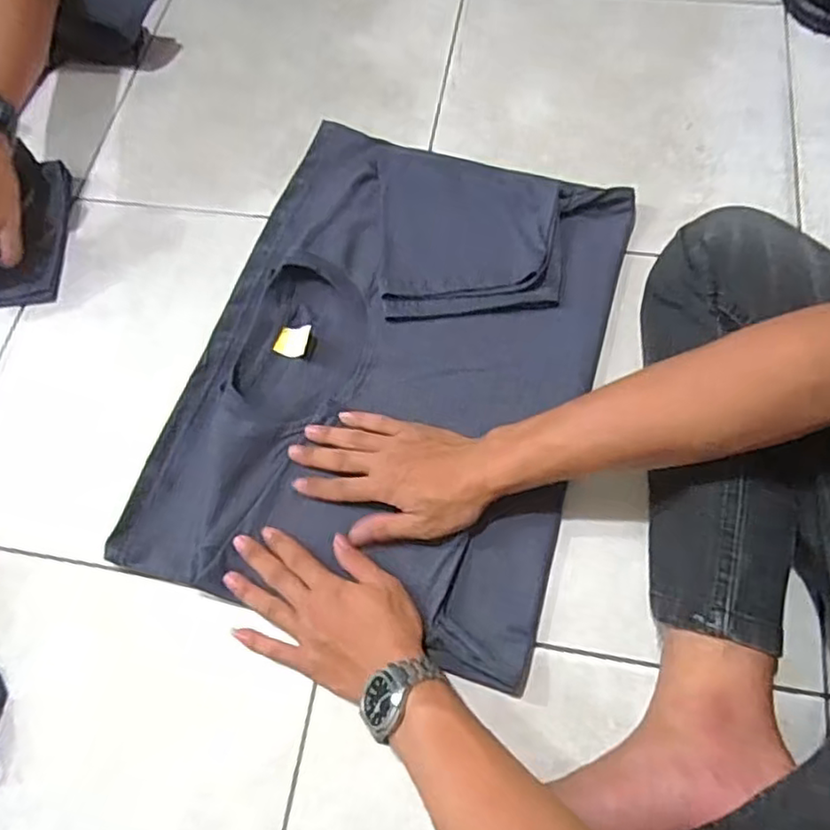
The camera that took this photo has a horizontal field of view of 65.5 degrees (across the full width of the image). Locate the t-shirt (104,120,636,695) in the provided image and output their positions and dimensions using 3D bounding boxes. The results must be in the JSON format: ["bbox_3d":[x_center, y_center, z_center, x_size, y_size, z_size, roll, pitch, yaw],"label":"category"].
[{"bbox_3d":[-0.016,-0.059,0.617,0.363,0.026,0.490,16,69,8],"label":"t-shirt"}]

